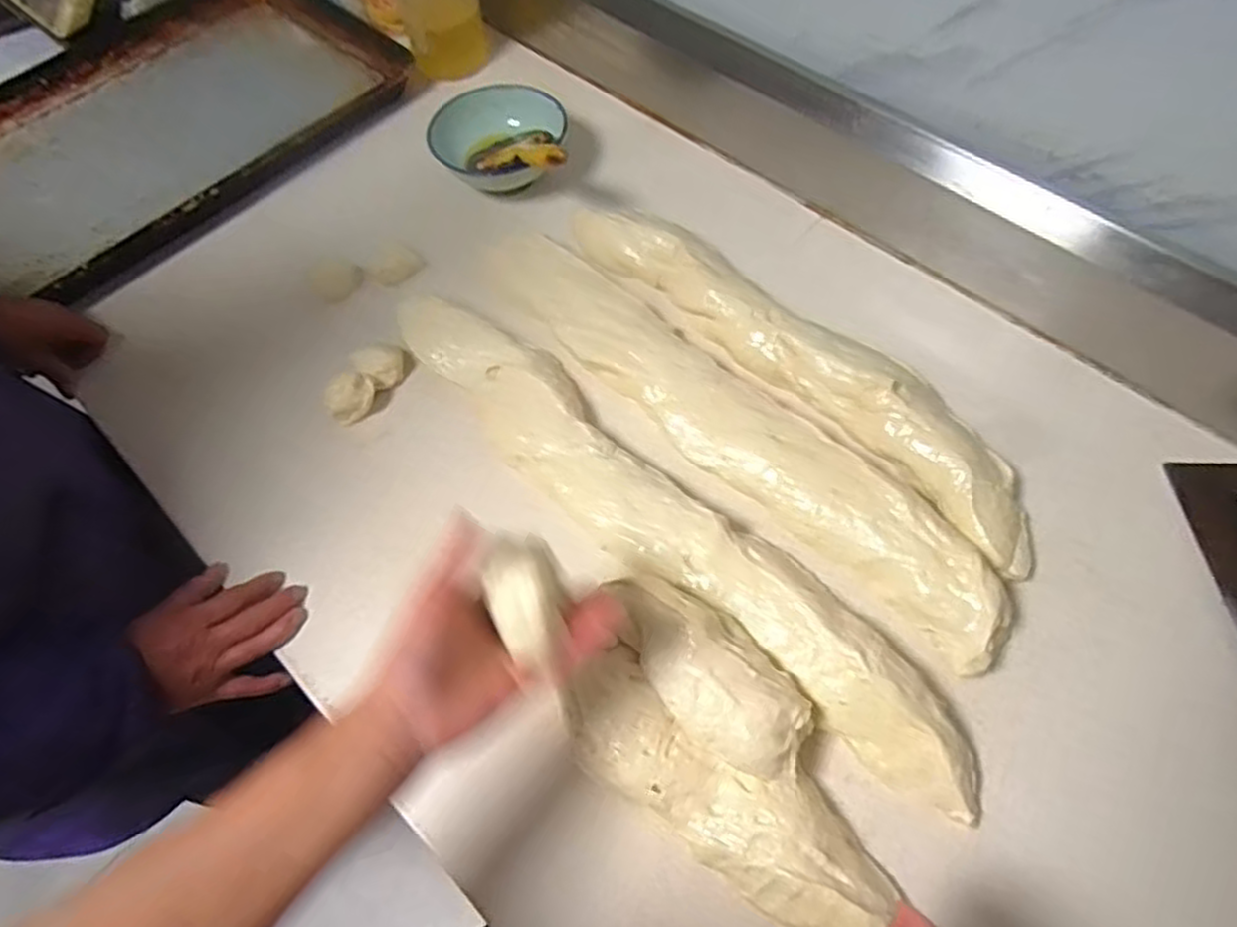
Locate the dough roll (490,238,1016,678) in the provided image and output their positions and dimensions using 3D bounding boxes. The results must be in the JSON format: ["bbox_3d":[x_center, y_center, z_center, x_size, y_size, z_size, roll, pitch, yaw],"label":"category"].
[{"bbox_3d":[0.090,-0.051,0.696,0.112,0.046,0.621,-42,67,-17],"label":"dough roll"}]

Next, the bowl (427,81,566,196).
[{"bbox_3d":[-0.145,-0.385,0.893,0.157,0.067,0.157,-2,62,3],"label":"bowl"}]

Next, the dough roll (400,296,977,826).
[{"bbox_3d":[0.027,0.040,0.649,0.109,0.049,0.663,-41,66,-17],"label":"dough roll"}]

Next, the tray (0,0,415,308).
[{"bbox_3d":[-0.604,-0.448,0.960,0.444,0.046,0.611,33,69,20],"label":"tray"}]

